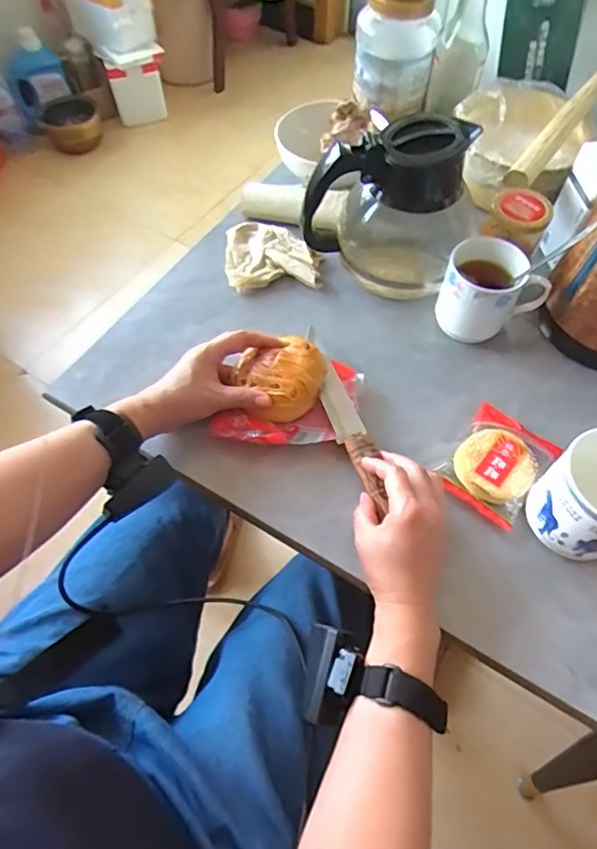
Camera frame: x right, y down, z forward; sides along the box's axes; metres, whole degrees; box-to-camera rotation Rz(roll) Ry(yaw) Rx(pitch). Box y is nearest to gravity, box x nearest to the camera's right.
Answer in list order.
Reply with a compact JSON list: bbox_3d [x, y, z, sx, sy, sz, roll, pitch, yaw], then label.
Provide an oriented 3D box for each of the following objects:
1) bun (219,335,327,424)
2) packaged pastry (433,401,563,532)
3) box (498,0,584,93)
[{"bbox_3d":[-0.021,-0.044,0.521,0.091,0.045,0.073,-18,61,-9],"label":"bun"},{"bbox_3d":[0.193,0.036,0.500,0.082,0.018,0.110,35,66,19],"label":"packaged pastry"},{"bbox_3d":[0.327,-0.548,0.681,0.100,0.164,0.033,1,40,3],"label":"box"}]

